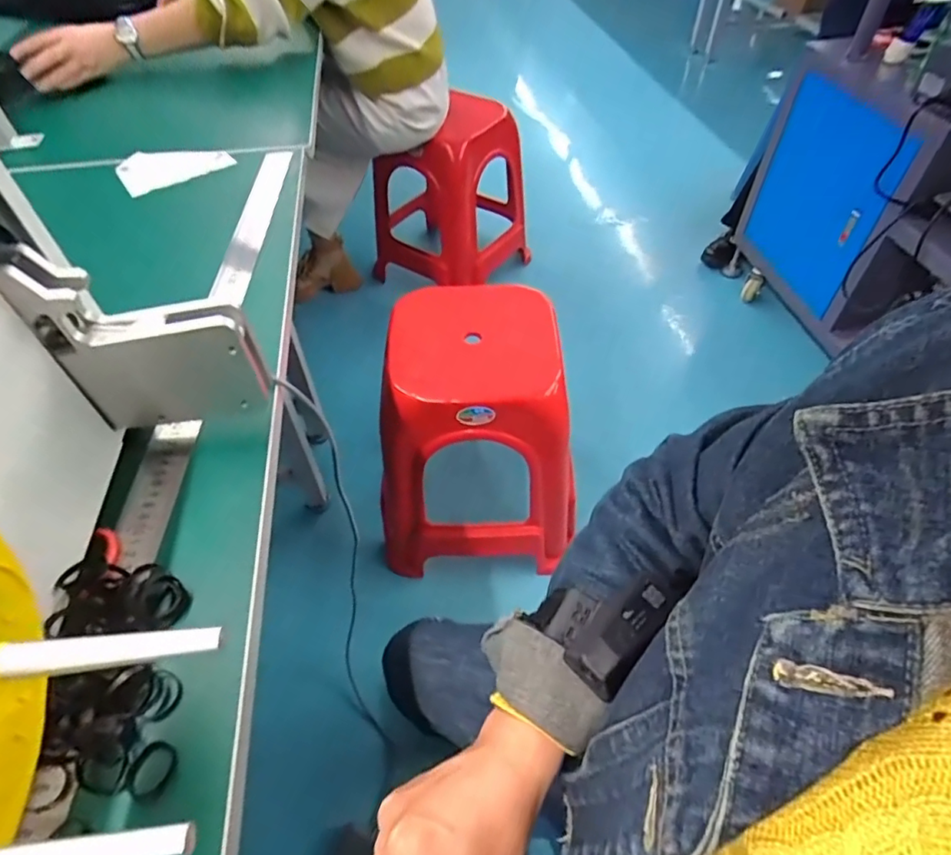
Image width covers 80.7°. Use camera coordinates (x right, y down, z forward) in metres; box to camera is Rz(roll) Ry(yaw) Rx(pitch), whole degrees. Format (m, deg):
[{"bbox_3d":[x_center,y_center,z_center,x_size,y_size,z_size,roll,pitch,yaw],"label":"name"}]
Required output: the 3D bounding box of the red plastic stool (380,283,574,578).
[{"bbox_3d":[0.008,0.019,1.096,0.366,0.488,0.331,-2,49,-1],"label":"red plastic stool"}]

